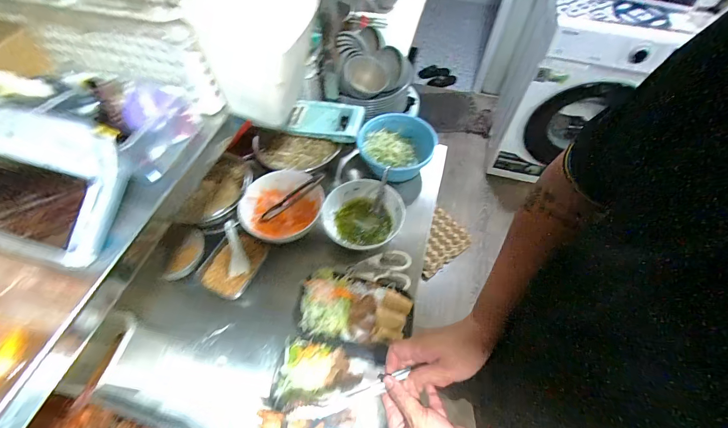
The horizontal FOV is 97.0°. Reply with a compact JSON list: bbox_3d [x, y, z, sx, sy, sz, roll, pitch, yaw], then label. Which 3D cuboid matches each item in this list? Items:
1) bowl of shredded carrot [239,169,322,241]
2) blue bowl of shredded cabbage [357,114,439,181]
[{"bbox_3d":[-0.184,-0.015,0.720,0.175,0.066,0.165,0,58,-1],"label":"bowl of shredded carrot"},{"bbox_3d":[0.083,-0.162,0.841,0.189,0.091,0.193,0,58,-1],"label":"blue bowl of shredded cabbage"}]

